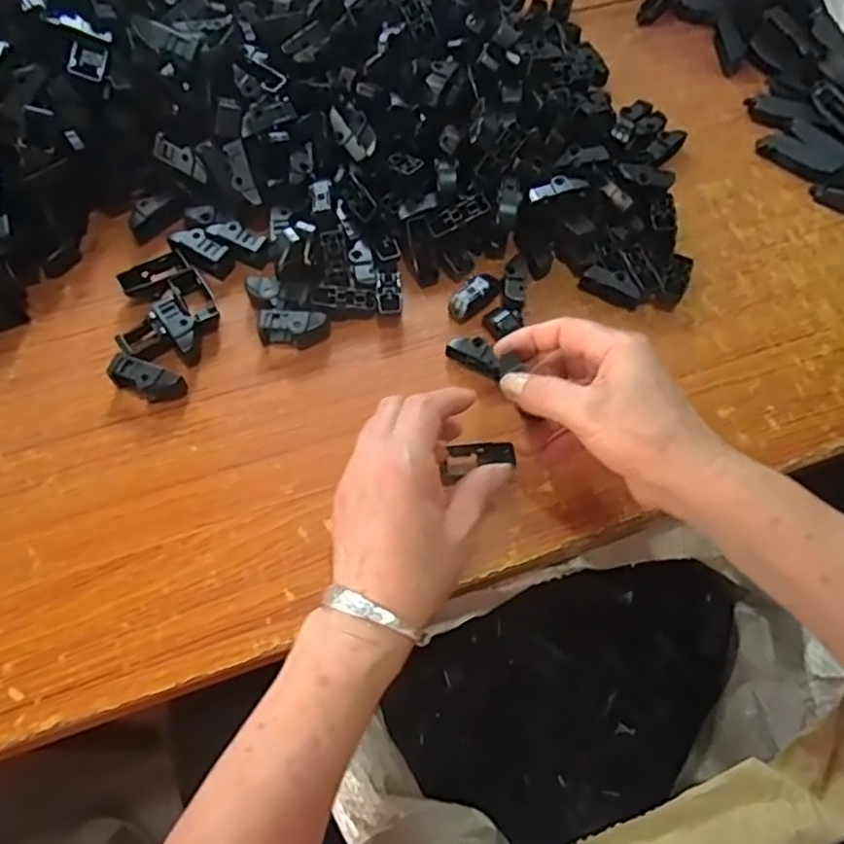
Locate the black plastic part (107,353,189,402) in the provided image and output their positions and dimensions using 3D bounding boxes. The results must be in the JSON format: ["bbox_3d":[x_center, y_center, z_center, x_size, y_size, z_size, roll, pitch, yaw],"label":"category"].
[{"bbox_3d":[-0.190,-0.029,0.461,0.050,0.024,0.018,17,65,6],"label":"black plastic part"}]

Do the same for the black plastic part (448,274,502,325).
[{"bbox_3d":[0.039,-0.094,0.504,0.041,0.015,0.021,-37,71,-18],"label":"black plastic part"}]

